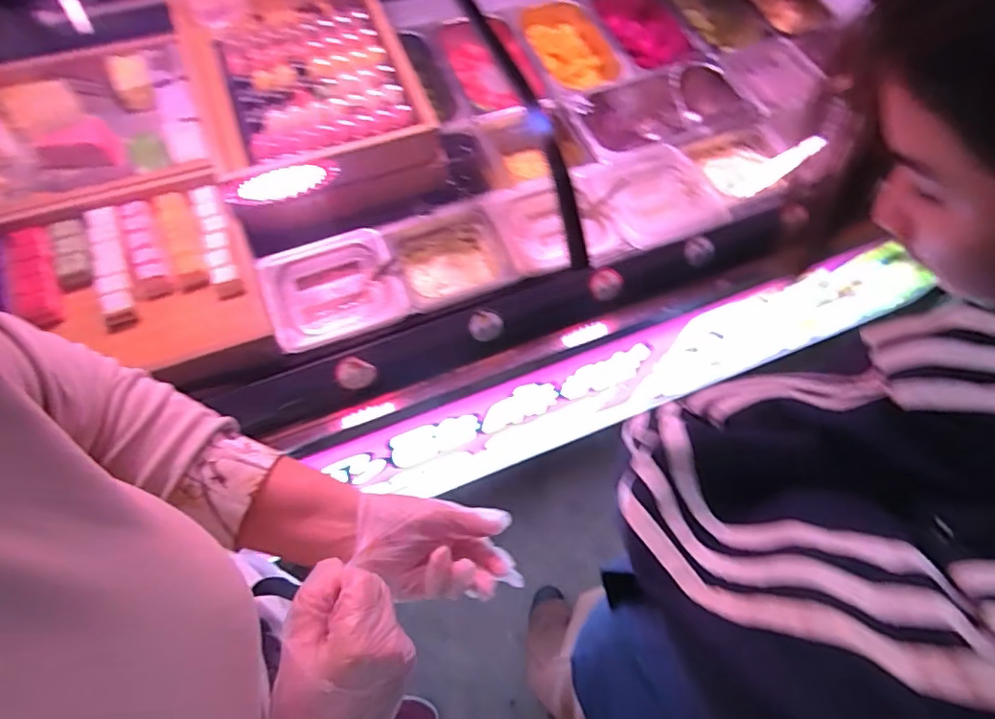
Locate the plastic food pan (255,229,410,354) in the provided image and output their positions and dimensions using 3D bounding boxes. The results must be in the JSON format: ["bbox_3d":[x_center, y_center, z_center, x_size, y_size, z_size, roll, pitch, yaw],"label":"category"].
[{"bbox_3d":[-0.228,-0.092,0.777,0.176,0.052,0.156,-19,67,-12],"label":"plastic food pan"}]

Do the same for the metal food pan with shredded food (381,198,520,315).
[{"bbox_3d":[-0.067,-0.136,0.829,0.169,0.099,0.156,-20,67,-13],"label":"metal food pan with shredded food"}]

